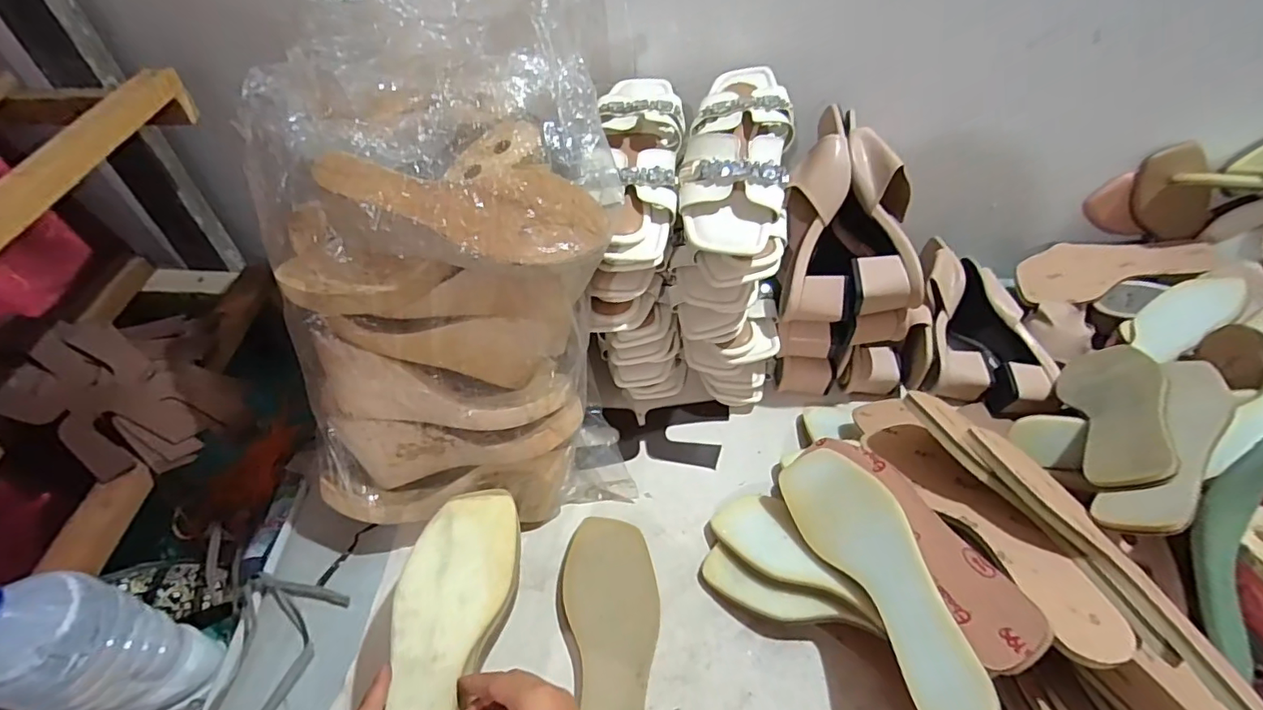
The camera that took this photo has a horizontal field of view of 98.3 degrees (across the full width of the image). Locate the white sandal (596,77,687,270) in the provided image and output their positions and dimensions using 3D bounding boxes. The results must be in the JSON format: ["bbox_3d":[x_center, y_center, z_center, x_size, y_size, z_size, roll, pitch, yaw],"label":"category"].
[{"bbox_3d":[0.011,-0.199,0.544,0.097,0.050,0.251,1,64,1],"label":"white sandal"}]

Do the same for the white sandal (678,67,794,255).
[{"bbox_3d":[0.103,-0.200,0.533,0.097,0.063,0.245,10,50,9],"label":"white sandal"}]

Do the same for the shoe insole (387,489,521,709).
[{"bbox_3d":[-0.133,0.214,0.397,0.084,0.017,0.243,-1,47,-1],"label":"shoe insole"}]

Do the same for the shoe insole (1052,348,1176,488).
[{"bbox_3d":[0.465,0.047,0.524,0.011,0.080,0.257,53,37,0],"label":"shoe insole"}]

